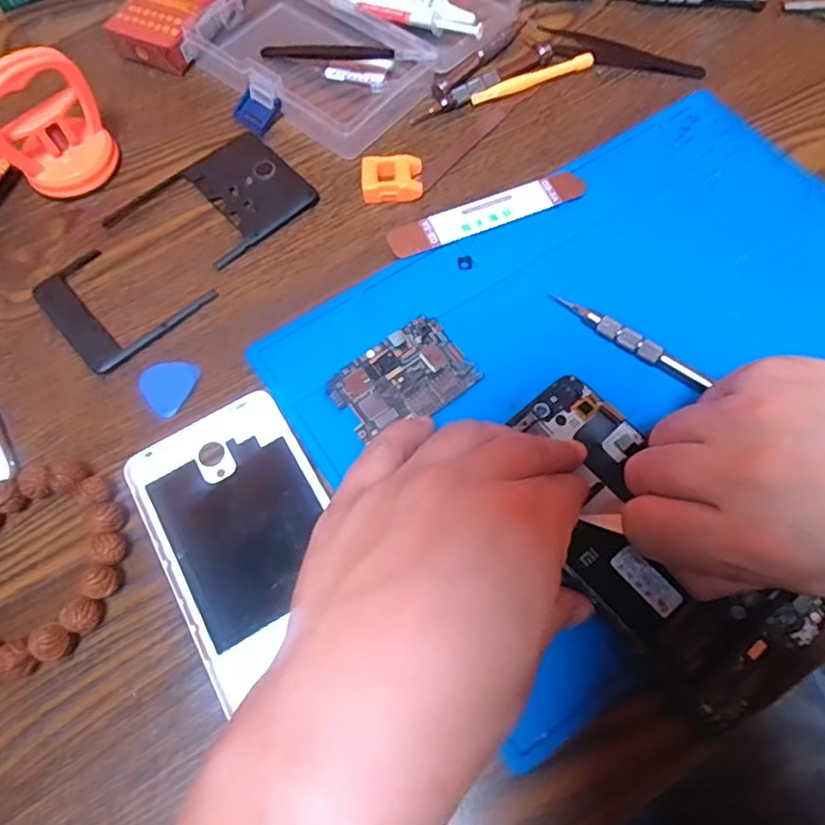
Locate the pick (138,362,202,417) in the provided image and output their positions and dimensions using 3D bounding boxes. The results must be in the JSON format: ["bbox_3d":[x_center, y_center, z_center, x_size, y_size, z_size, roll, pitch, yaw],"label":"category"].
[{"bbox_3d":[-0.126,-0.014,0.302,0.029,0.004,0.030,18,68,10],"label":"pick"}]

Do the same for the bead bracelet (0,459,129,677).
[{"bbox_3d":[-0.167,0.067,0.262,0.077,0.016,0.086,-13,67,-4],"label":"bead bracelet"}]

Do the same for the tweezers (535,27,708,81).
[{"bbox_3d":[0.134,-0.228,0.381,0.103,0.010,0.014,16,68,8],"label":"tweezers"}]

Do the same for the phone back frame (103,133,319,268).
[{"bbox_3d":[-0.114,-0.121,0.346,0.100,0.006,0.076,-39,71,-14],"label":"phone back frame"}]

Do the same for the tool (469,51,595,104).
[{"bbox_3d":[0.075,-0.211,0.377,0.083,0.007,0.011,-22,68,-8],"label":"tool"}]

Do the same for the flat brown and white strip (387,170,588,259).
[{"bbox_3d":[0.042,-0.113,0.336,0.114,0.005,0.023,-20,67,-7],"label":"flat brown and white strip"}]

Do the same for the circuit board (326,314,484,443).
[{"bbox_3d":[-0.004,-0.016,0.295,0.065,0.005,0.045,-35,70,-13],"label":"circuit board"}]

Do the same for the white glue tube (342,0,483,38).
[{"bbox_3d":[-0.002,-0.264,0.393,0.107,0.017,0.028,31,71,14],"label":"white glue tube"}]

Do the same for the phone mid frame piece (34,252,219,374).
[{"bbox_3d":[-0.158,-0.065,0.325,0.072,0.004,0.071,-40,71,-14],"label":"phone mid frame piece"}]

